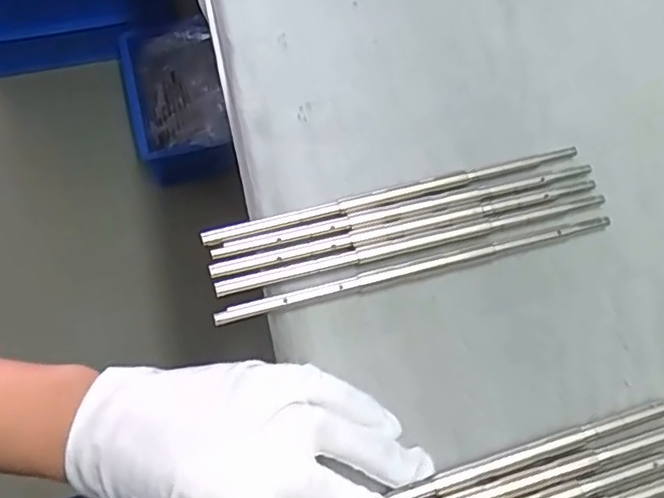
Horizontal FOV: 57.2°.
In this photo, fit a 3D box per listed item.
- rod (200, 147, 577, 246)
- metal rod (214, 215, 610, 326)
[{"bbox_3d":[0.036,-0.030,0.326,0.210,0.004,0.008,-14,67,-10],"label":"rod"},{"bbox_3d":[0.046,0.008,0.310,0.210,0.006,0.010,-13,67,-9],"label":"metal rod"}]

